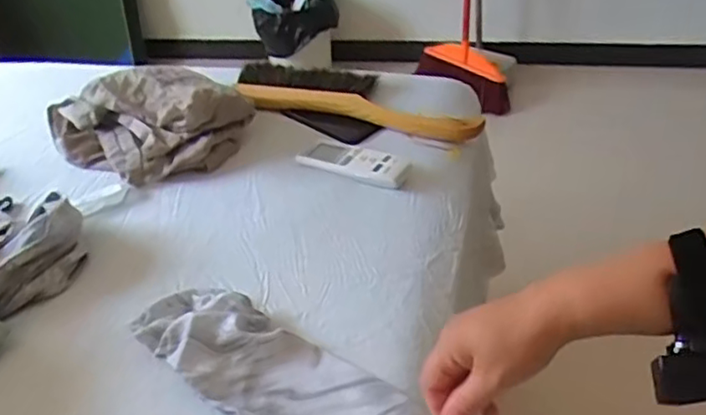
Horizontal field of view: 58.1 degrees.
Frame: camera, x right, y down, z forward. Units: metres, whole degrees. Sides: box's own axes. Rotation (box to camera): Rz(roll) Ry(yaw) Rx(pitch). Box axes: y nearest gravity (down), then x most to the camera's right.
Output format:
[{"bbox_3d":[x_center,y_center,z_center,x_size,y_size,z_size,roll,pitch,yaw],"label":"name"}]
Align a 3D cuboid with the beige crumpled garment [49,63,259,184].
[{"bbox_3d":[-0.311,-0.137,0.911,0.289,0.098,0.175,19,44,29],"label":"beige crumpled garment"}]

